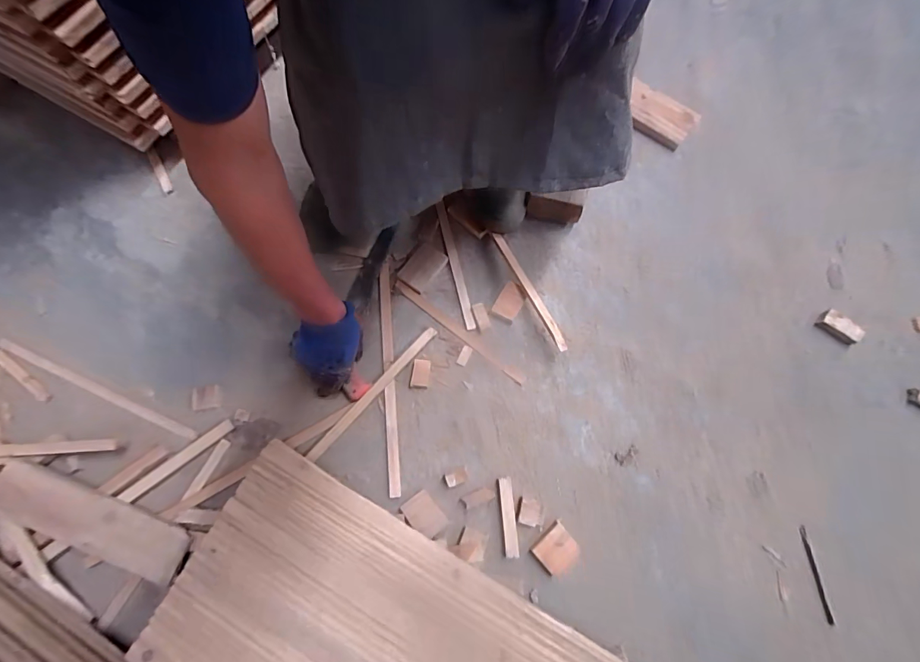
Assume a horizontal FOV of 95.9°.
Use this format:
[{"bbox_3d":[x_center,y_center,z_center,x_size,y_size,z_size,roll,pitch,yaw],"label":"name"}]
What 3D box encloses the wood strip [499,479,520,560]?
[{"bbox_3d":[0.071,0.270,0.605,0.020,0.014,0.105,-4,70,-1],"label":"wood strip"}]

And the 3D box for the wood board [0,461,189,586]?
[{"bbox_3d":[-0.531,0.269,0.589,0.298,0.020,0.067,17,62,7],"label":"wood board"}]

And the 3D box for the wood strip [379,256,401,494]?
[{"bbox_3d":[-0.118,0.067,0.678,0.019,0.007,0.377,-6,70,-2],"label":"wood strip"}]

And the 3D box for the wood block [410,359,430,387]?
[{"bbox_3d":[-0.064,0.069,0.674,0.027,0.019,0.042,5,70,2],"label":"wood block"}]

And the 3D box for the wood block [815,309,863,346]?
[{"bbox_3d":[0.635,-0.006,0.691,0.061,0.013,0.036,39,75,13],"label":"wood block"}]

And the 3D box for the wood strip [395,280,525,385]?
[{"bbox_3d":[-0.004,-0.003,0.705,0.272,0.004,0.023,37,75,13],"label":"wood strip"}]

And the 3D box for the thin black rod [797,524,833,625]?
[{"bbox_3d":[0.509,0.348,0.594,0.010,0.006,0.123,-4,70,-1],"label":"thin black rod"}]

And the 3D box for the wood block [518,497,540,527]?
[{"bbox_3d":[0.103,0.266,0.609,0.029,0.007,0.034,13,71,5],"label":"wood block"}]

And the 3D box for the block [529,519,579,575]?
[{"bbox_3d":[0.137,0.310,0.590,0.058,0.017,0.049,-39,74,-12],"label":"block"}]

